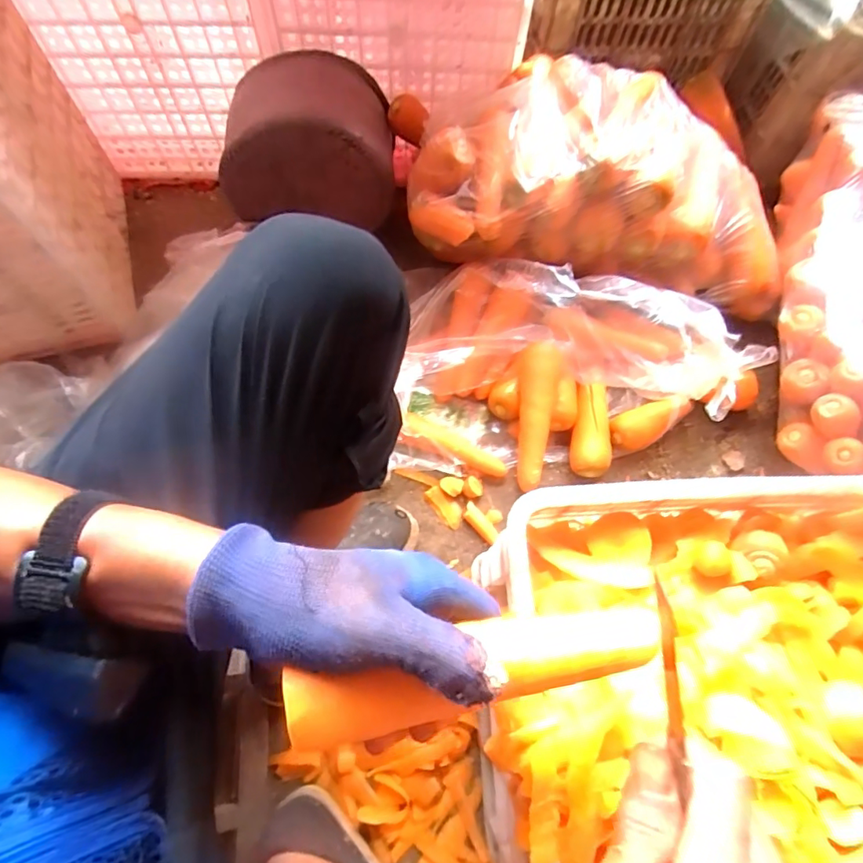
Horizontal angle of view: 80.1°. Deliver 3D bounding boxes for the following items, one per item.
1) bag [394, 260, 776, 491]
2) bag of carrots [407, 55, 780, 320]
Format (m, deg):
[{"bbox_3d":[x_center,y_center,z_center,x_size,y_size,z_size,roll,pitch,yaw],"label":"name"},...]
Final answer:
[{"bbox_3d":[0.199,-0.087,0.703,0.477,0.166,0.252,2,68,-2],"label":"bag"},{"bbox_3d":[0.240,-0.345,0.721,0.522,0.176,0.229,5,68,-1],"label":"bag of carrots"}]

